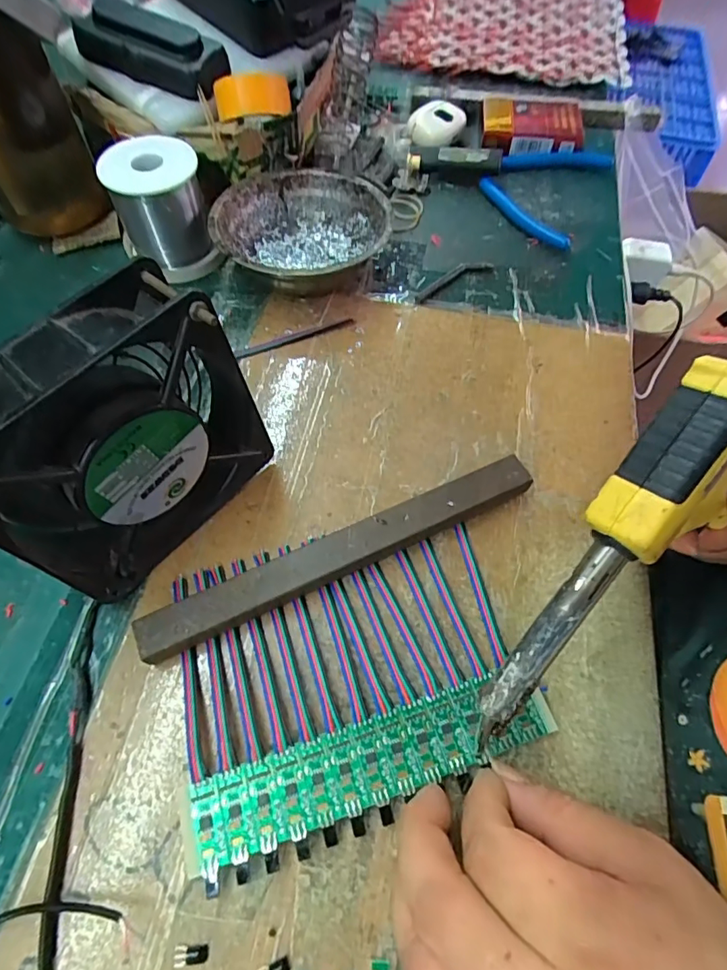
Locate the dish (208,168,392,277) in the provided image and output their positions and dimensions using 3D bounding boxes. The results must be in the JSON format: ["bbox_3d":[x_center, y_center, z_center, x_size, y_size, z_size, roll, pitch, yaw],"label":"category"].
[{"bbox_3d":[-0.045,-0.181,0.368,0.121,0.041,0.119,0,61,-1],"label":"dish"}]

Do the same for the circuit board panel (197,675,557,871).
[{"bbox_3d":[0.005,0.119,0.218,0.160,0.004,0.033,-15,62,-9],"label":"circuit board panel"}]

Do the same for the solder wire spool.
[{"bbox_3d":[-0.146,-0.201,0.364,0.066,0.066,0.072,-22,64,-13],"label":"solder wire spool"}]

